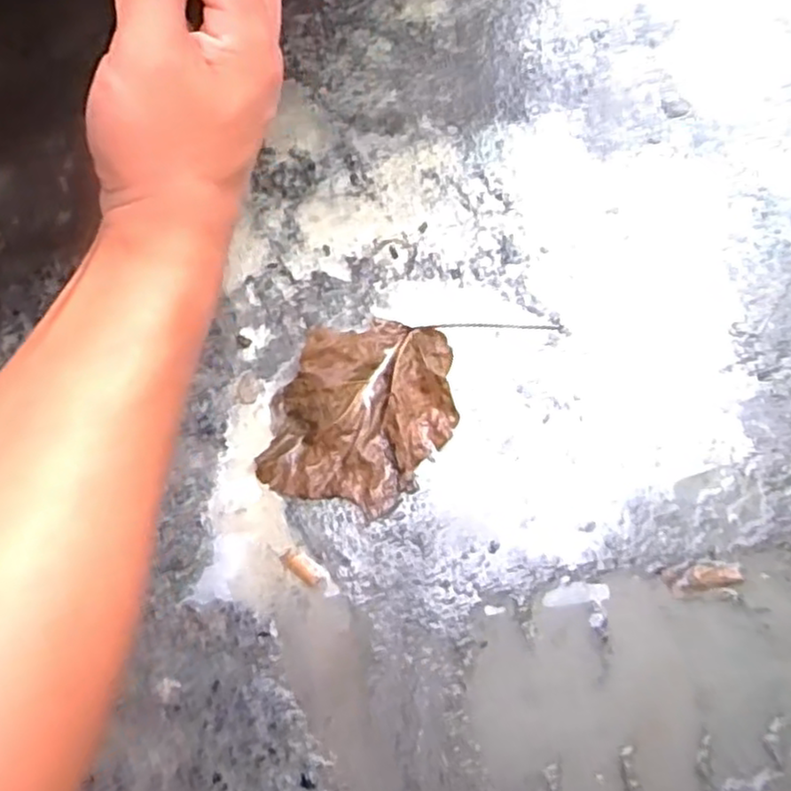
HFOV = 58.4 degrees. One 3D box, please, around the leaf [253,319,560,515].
[{"bbox_3d":[-0.007,-0.002,0.538,0.214,0.033,0.123,-44,79,-10],"label":"leaf"}]

